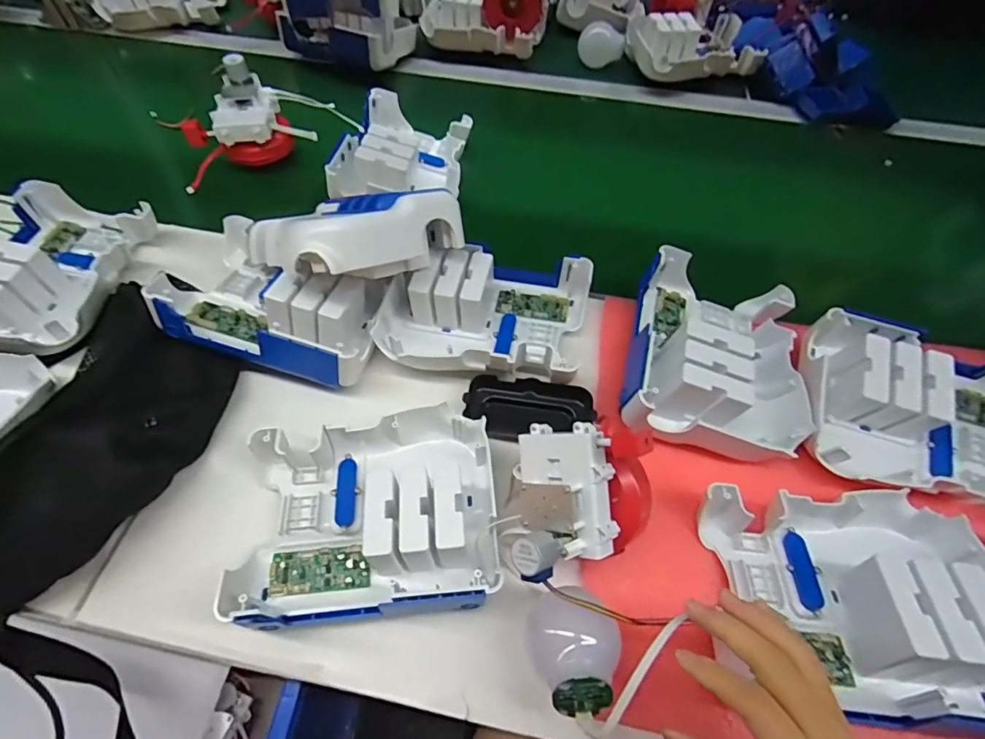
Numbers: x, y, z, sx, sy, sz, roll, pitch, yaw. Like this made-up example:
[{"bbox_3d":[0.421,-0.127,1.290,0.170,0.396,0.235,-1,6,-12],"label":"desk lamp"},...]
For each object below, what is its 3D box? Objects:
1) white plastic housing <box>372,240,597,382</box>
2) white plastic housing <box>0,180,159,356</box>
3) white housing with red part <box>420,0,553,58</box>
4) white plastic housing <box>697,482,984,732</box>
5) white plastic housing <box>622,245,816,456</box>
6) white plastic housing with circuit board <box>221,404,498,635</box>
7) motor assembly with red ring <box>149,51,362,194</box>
[{"bbox_3d":[-0.005,-0.056,0.457,0.185,0.057,0.135,8,58,5],"label":"white plastic housing"},{"bbox_3d":[-0.438,-0.103,0.472,0.143,0.056,0.193,6,57,4],"label":"white plastic housing"},{"bbox_3d":[0.001,-0.638,0.809,0.197,0.092,0.264,11,58,7],"label":"white housing with red part"},{"bbox_3d":[0.243,0.148,0.322,0.172,0.065,0.139,2,57,1],"label":"white plastic housing"},{"bbox_3d":[0.198,-0.020,0.421,0.145,0.059,0.187,13,58,8],"label":"white plastic housing"},{"bbox_3d":[-0.094,0.104,0.354,0.186,0.057,0.139,-6,58,-4],"label":"white plastic housing with circuit board"},{"bbox_3d":[-0.286,-0.308,0.590,0.205,0.088,0.083,-28,62,-17],"label":"motor assembly with red ring"}]

